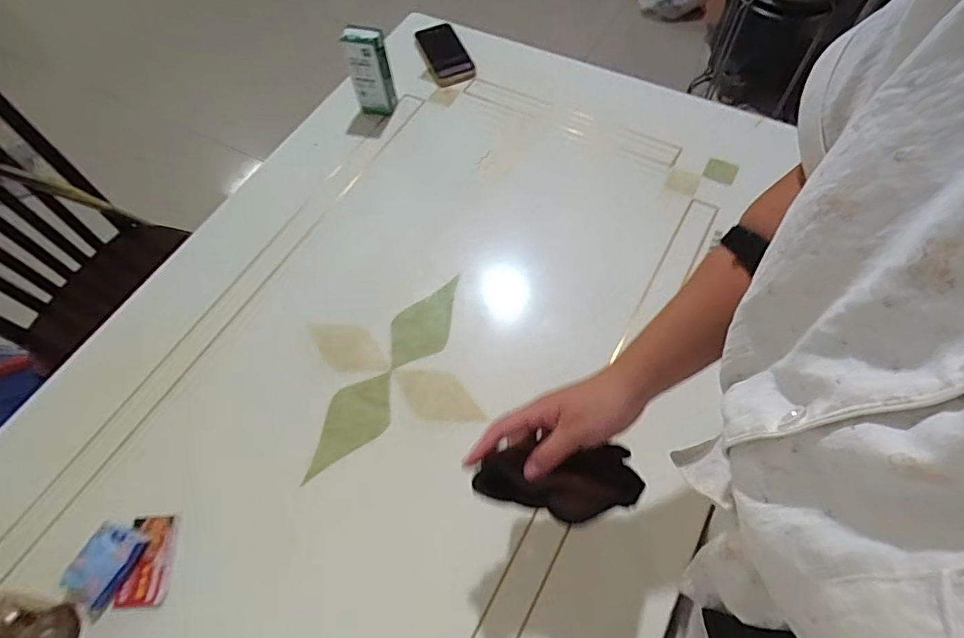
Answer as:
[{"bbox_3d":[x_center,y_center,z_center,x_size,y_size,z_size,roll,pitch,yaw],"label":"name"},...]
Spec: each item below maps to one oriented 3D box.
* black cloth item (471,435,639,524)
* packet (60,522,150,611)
[{"bbox_3d":[0.065,0.144,0.460,0.140,0.039,0.060,-1,57,8],"label":"black cloth item"},{"bbox_3d":[-0.411,0.266,0.564,0.053,0.018,0.078,21,62,17],"label":"packet"}]

